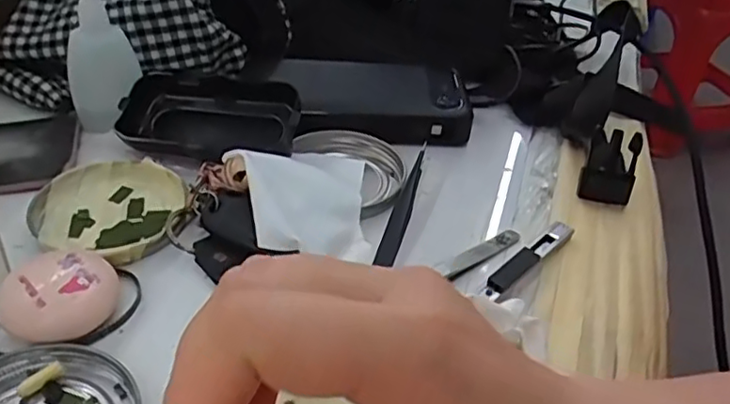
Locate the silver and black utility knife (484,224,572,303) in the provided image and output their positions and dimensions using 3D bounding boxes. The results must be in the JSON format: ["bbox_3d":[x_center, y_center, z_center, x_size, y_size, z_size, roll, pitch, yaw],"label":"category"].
[{"bbox_3d":[0.086,0.030,0.326,0.011,0.009,0.069,34,47,31],"label":"silver and black utility knife"}]

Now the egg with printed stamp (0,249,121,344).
[{"bbox_3d":[-0.135,0.043,0.278,0.048,0.025,0.042,-13,42,-21],"label":"egg with printed stamp"}]

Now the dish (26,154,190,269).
[{"bbox_3d":[-0.139,0.004,0.340,0.078,0.013,0.076,3,39,-3],"label":"dish"}]

